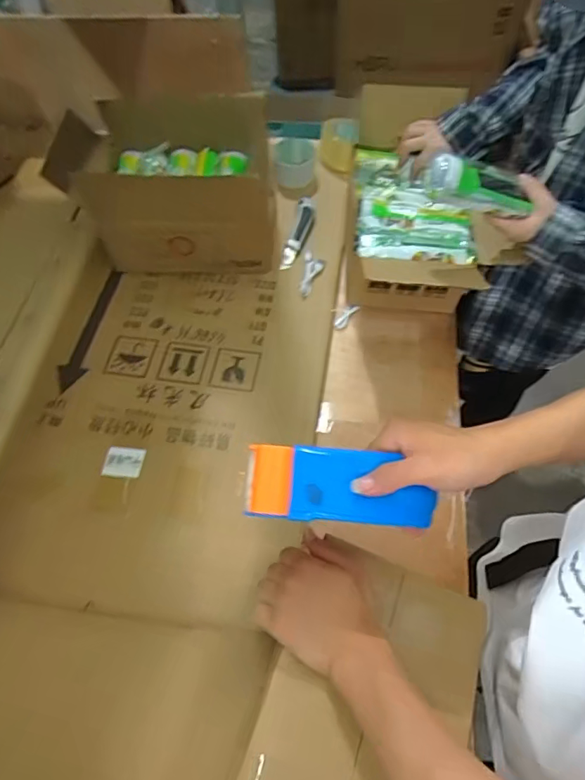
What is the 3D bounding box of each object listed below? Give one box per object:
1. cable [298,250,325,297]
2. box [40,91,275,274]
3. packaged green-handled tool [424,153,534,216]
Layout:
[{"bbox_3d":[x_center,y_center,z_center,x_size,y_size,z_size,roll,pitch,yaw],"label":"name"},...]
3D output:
[{"bbox_3d":[0.032,-0.197,0.818,0.037,0.011,0.086,8,60,7],"label":"cable"},{"bbox_3d":[-0.179,-0.325,0.797,0.290,0.191,0.202,2,59,3],"label":"box"},{"bbox_3d":[0.231,-0.256,0.613,0.133,0.043,0.047,3,58,-17],"label":"packaged green-handled tool"}]

